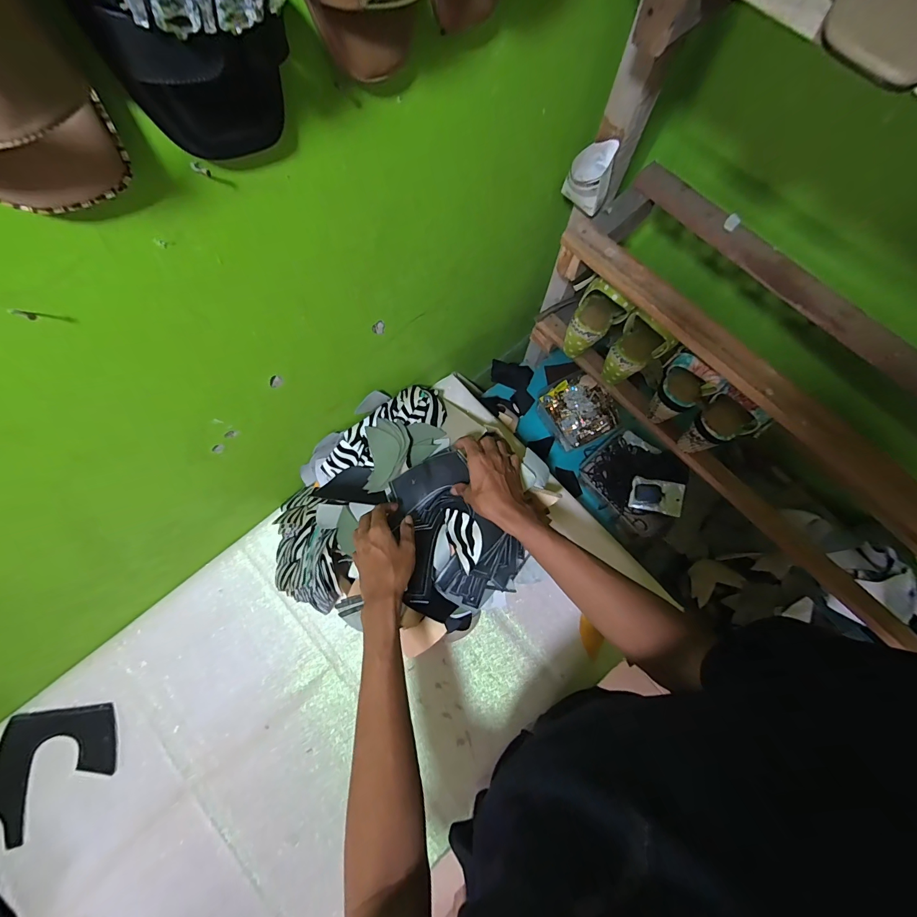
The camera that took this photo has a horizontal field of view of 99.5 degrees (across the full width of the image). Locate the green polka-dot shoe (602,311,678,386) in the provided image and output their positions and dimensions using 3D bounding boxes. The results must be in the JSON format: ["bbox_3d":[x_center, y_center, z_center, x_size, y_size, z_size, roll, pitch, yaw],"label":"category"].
[{"bbox_3d":[0.289,-0.180,0.632,0.090,0.132,0.086,-39,78,-13],"label":"green polka-dot shoe"}]

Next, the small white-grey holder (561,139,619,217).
[{"bbox_3d":[0.172,-0.368,0.515,0.059,0.080,0.042,22,73,5],"label":"small white-grey holder"}]

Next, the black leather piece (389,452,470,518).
[{"bbox_3d":[-0.046,0.034,0.606,0.122,0.006,0.055,-28,88,11],"label":"black leather piece"}]

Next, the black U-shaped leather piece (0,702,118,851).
[{"bbox_3d":[-0.631,0.481,0.605,0.185,0.010,0.168,-12,77,-7],"label":"black U-shaped leather piece"}]

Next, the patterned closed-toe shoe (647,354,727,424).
[{"bbox_3d":[0.343,-0.109,0.605,0.065,0.128,0.078,-33,76,-12],"label":"patterned closed-toe shoe"}]

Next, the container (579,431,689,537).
[{"bbox_3d":[0.390,0.042,0.845,0.204,0.060,0.180,43,75,11],"label":"container"}]

